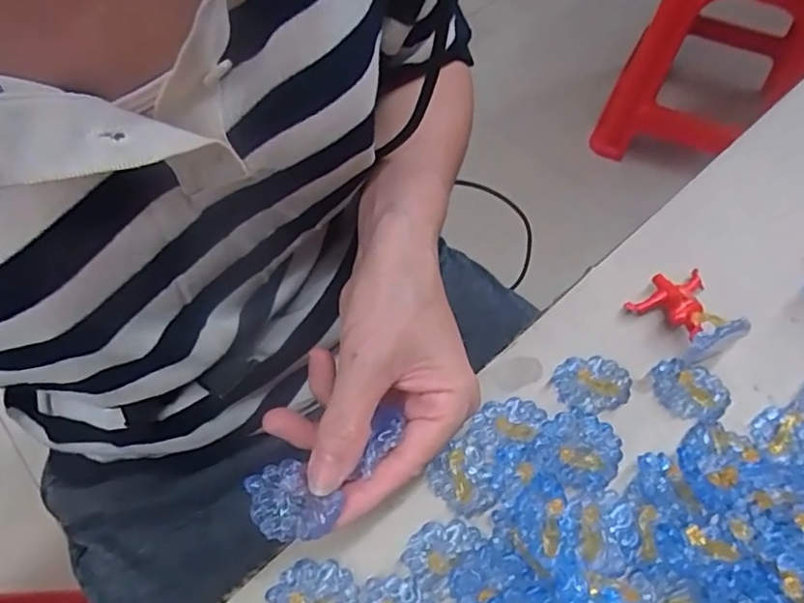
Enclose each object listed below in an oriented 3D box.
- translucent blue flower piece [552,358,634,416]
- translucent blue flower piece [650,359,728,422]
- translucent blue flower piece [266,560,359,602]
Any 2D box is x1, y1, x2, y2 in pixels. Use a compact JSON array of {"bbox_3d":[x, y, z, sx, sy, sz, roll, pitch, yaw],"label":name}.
[{"bbox_3d":[0.097,0.041,0.301,0.036,0.008,0.030,-14,59,-7],"label":"translucent blue flower piece"},{"bbox_3d":[0.146,0.043,0.296,0.031,0.008,0.035,-19,60,-10],"label":"translucent blue flower piece"},{"bbox_3d":[-0.038,0.128,0.254,0.038,0.005,0.029,1,58,3],"label":"translucent blue flower piece"}]

